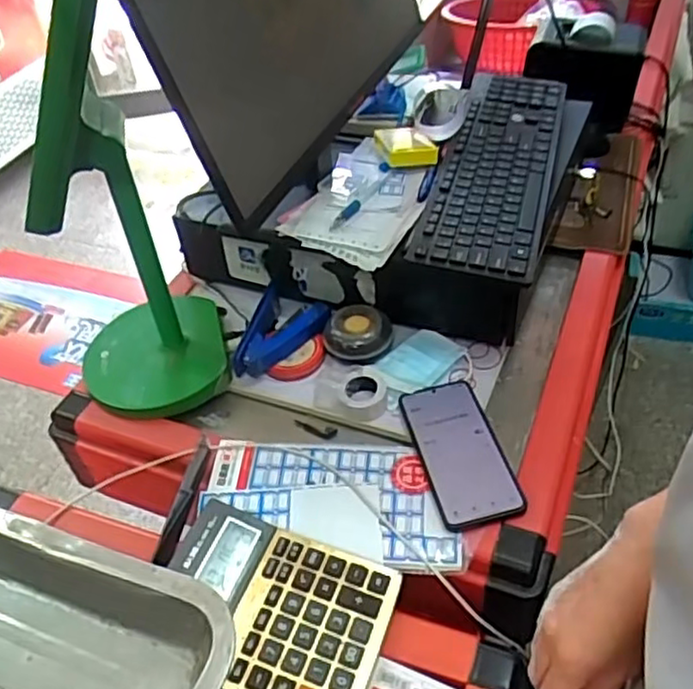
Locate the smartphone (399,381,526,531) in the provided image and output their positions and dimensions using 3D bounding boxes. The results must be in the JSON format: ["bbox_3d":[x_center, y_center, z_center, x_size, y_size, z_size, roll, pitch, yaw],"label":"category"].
[{"bbox_3d":[0.107,0.100,0.661,0.075,0.014,0.158,-12,44,-6],"label":"smartphone"}]

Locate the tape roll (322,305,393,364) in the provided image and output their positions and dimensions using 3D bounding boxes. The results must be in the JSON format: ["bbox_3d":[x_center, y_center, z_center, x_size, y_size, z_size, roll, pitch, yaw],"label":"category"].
[{"bbox_3d":[0.013,-0.011,0.756,0.075,0.036,0.066,-5,44,2],"label":"tape roll"}]

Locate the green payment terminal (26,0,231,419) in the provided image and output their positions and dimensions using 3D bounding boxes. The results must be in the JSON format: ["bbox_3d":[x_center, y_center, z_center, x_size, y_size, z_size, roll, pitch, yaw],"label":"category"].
[{"bbox_3d":[-0.227,-0.123,0.634,0.153,0.410,0.147,-15,44,-9],"label":"green payment terminal"}]

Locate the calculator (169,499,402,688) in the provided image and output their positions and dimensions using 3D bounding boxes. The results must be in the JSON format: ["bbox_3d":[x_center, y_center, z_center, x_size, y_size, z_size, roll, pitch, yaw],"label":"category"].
[{"bbox_3d":[-0.061,0.212,0.556,0.180,0.033,0.135,12,47,18],"label":"calculator"}]

